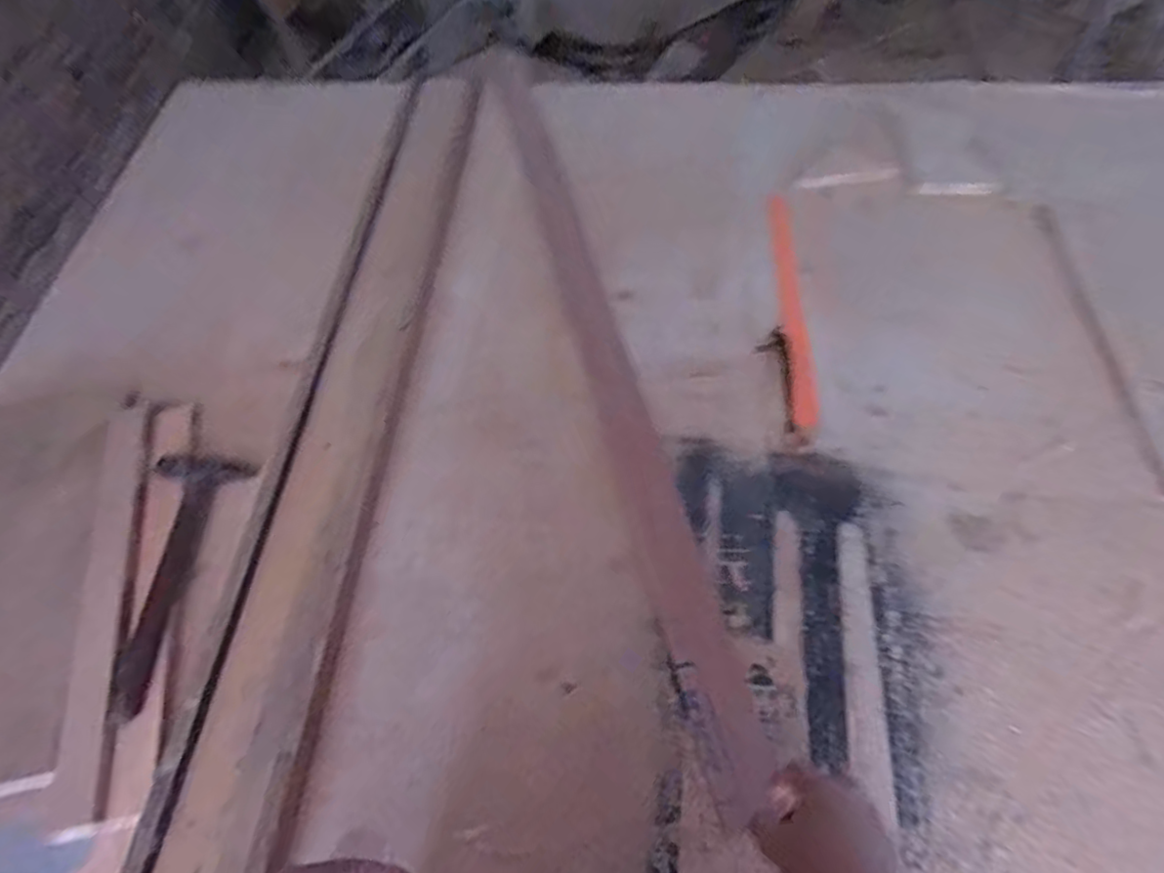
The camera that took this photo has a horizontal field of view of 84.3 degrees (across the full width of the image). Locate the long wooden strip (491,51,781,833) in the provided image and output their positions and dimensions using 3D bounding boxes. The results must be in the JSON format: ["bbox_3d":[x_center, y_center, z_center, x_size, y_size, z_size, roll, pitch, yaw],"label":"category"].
[{"bbox_3d":[0.015,-0.155,0.861,0.059,0.015,1.156,-12,60,-6],"label":"long wooden strip"}]

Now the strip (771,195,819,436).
[{"bbox_3d":[0.286,-0.190,0.883,0.032,0.008,0.412,4,60,3],"label":"strip"}]

